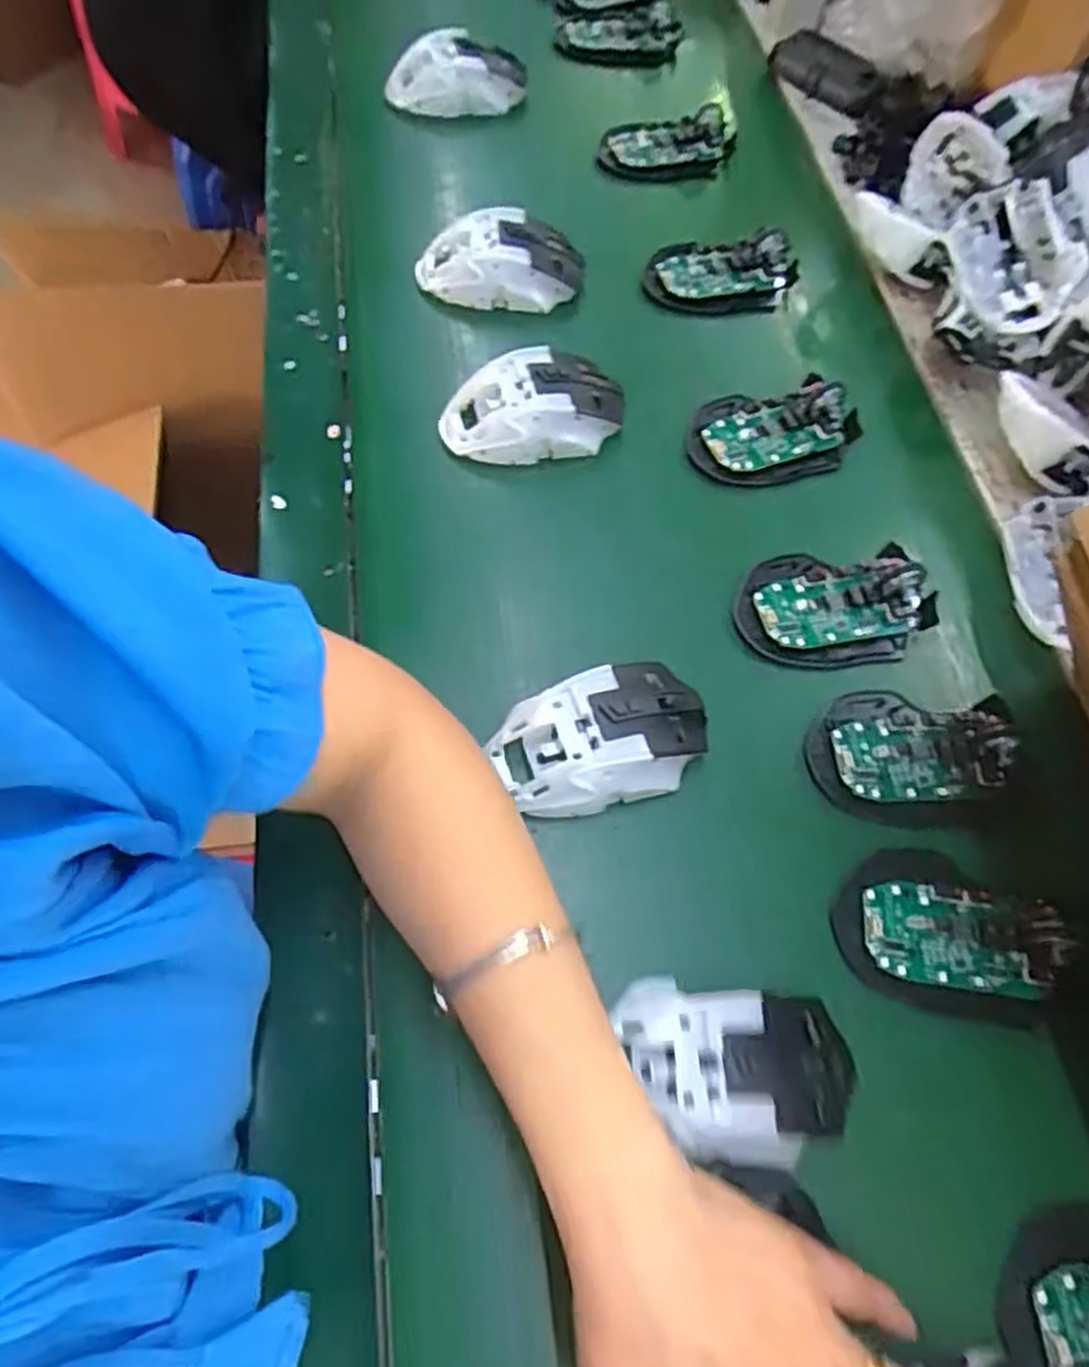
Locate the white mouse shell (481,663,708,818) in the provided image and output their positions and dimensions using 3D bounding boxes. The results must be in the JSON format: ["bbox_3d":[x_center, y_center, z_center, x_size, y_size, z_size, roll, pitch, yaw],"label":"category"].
[{"bbox_3d":[0.030,0.029,0.396,0.106,0.039,0.063,-23,67,-13],"label":"white mouse shell"}]

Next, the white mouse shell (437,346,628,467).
[{"bbox_3d":[-0.007,-0.174,0.497,0.116,0.041,0.064,-5,64,-5],"label":"white mouse shell"}]

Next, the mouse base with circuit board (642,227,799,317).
[{"bbox_3d":[0.132,-0.301,0.577,0.112,0.035,0.057,-1,64,-4],"label":"mouse base with circuit board"}]

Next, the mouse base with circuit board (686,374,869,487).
[{"bbox_3d":[0.150,-0.164,0.508,0.112,0.024,0.067,-8,64,-7],"label":"mouse base with circuit board"}]

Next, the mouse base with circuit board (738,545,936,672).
[{"bbox_3d":[0.169,-0.046,0.452,0.116,0.024,0.071,0,64,-3],"label":"mouse base with circuit board"}]

